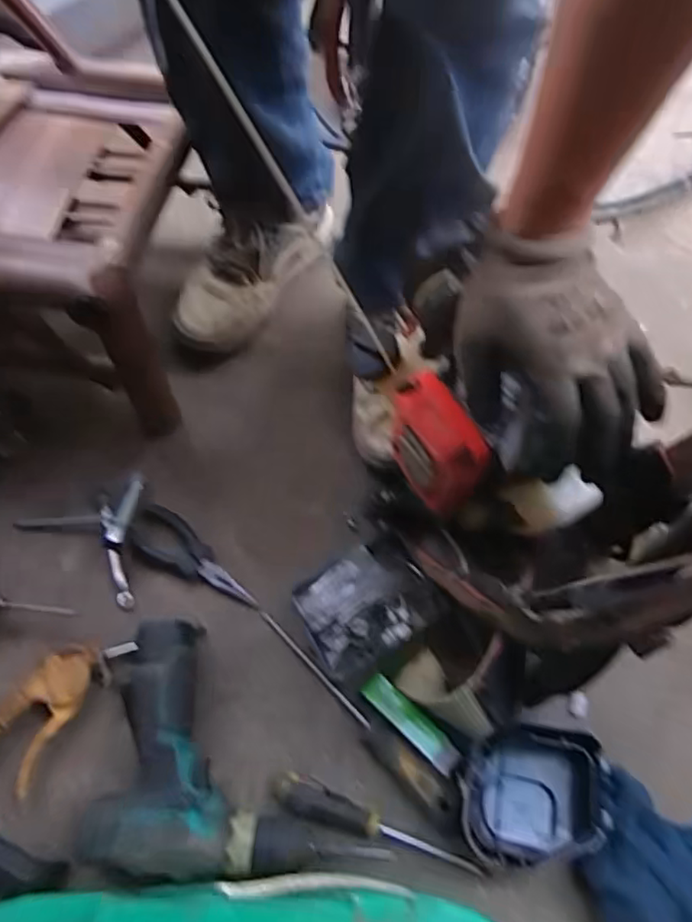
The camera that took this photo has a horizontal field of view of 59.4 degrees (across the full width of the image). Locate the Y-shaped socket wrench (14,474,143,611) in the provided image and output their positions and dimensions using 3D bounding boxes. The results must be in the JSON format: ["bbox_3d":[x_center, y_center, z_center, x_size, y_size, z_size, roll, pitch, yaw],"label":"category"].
[{"bbox_3d":[-0.258,0.060,0.641,0.160,0.037,0.117,31,70,14],"label":"Y-shaped socket wrench"}]

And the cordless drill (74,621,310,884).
[{"bbox_3d":[-0.170,0.251,0.538,0.122,0.054,0.203,-10,66,-4],"label":"cordless drill"}]

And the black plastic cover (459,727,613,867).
[{"bbox_3d":[0.163,0.289,0.529,0.122,0.045,0.099,0,65,0],"label":"black plastic cover"}]

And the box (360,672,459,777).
[{"bbox_3d":[0.060,0.239,0.558,0.102,0.012,0.025,41,72,17],"label":"box"}]

